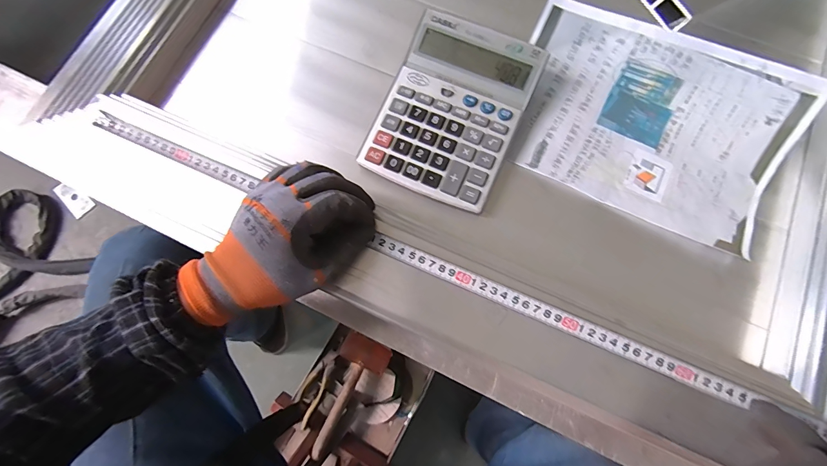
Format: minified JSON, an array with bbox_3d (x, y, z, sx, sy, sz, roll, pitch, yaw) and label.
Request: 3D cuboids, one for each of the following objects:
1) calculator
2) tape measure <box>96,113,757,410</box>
[{"bbox_3d":[0.042,-0.133,0.399,0.142,0.037,0.189,24,77,6],"label":"calculator"},{"bbox_3d":[-0.022,0.013,0.341,0.629,0.008,0.017,23,77,7],"label":"tape measure"}]

